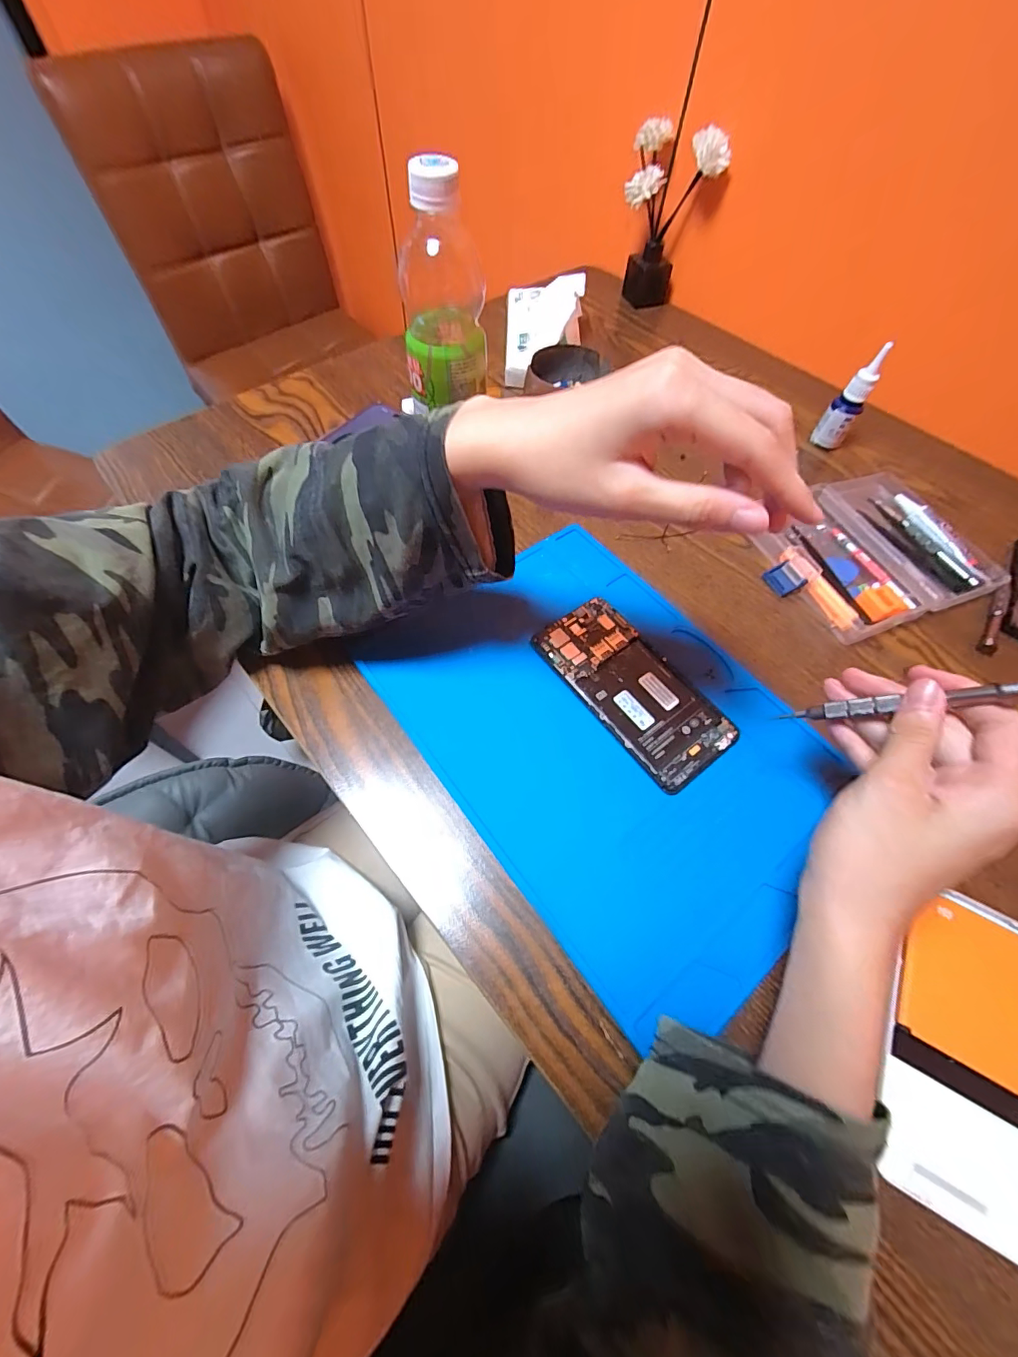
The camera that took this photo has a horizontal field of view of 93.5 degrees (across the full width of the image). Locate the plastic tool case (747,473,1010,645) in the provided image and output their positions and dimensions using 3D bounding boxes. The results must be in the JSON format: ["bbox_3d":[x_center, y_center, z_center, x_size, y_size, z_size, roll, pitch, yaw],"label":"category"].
[{"bbox_3d":[0.312,-0.112,0.418,0.184,0.018,0.144,-19,63,-13],"label":"plastic tool case"}]

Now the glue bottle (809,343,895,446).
[{"bbox_3d":[0.333,-0.269,0.469,0.027,0.097,0.023,37,65,17],"label":"glue bottle"}]

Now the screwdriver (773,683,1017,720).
[{"bbox_3d":[0.188,0.013,0.241,0.005,0.099,0.007,37,57,-28],"label":"screwdriver"}]

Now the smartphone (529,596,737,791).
[{"bbox_3d":[0.089,0.006,0.346,0.071,0.010,0.147,-33,67,-19],"label":"smartphone"}]

